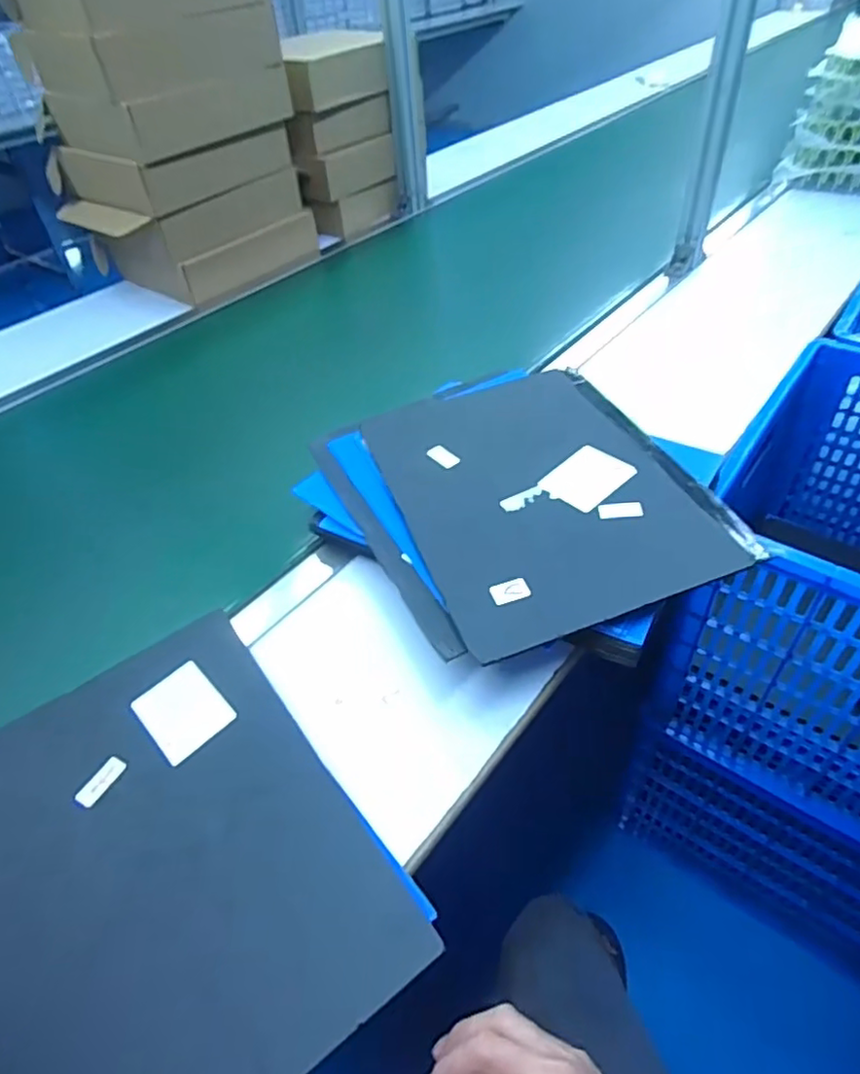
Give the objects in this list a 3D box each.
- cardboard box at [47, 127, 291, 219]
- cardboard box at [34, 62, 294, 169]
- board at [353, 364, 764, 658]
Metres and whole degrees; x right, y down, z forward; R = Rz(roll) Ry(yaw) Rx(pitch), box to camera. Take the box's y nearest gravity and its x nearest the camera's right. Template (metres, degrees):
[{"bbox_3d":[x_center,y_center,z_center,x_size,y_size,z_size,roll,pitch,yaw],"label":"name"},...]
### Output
[{"bbox_3d":[-0.485,-0.709,1.181,0.289,0.085,0.340,27,54,31],"label":"cardboard box"},{"bbox_3d":[-0.473,-0.770,1.137,0.273,0.087,0.328,23,52,28],"label":"cardboard box"},{"bbox_3d":[0.103,-0.055,0.632,0.261,0.012,0.347,-18,46,-8],"label":"board"}]

